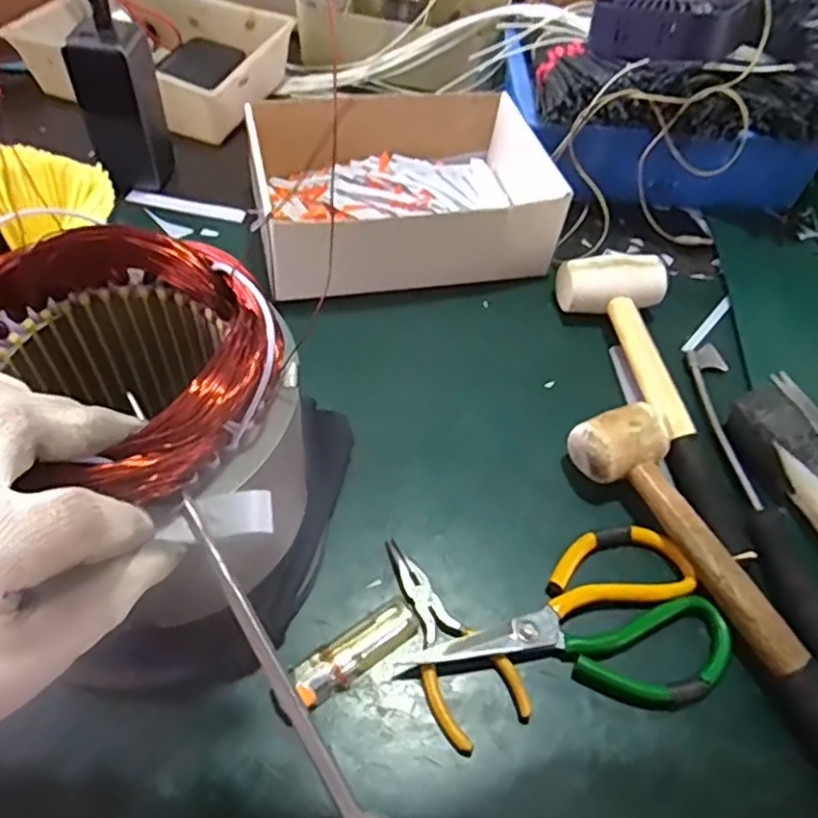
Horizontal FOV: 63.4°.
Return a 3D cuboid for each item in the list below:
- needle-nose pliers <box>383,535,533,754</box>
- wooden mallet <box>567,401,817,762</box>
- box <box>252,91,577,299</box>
[{"bbox_3d":[0.018,0.126,0.378,0.049,0.010,0.123,-21,58,-19],"label":"needle-nose pliers"},{"bbox_3d":[0.194,0.102,0.391,0.057,0.044,0.252,-24,59,-21],"label":"wooden mallet"},{"bbox_3d":[-0.005,-0.192,0.577,0.257,0.073,0.194,-11,55,-13],"label":"box"}]

